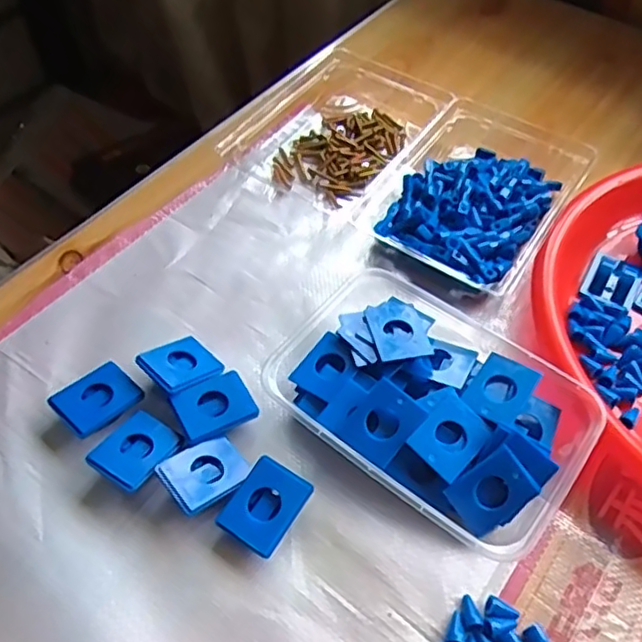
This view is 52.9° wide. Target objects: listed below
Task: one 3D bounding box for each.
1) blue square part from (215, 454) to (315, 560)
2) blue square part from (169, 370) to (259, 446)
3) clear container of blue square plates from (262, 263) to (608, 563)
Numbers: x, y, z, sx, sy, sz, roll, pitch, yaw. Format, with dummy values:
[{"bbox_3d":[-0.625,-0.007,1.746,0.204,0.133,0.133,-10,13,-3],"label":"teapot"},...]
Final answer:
[{"bbox_3d":[-0.029,0.099,0.344,0.034,0.018,0.045,28,58,18],"label":"blue square part"},{"bbox_3d":[-0.062,0.049,0.373,0.044,0.005,0.035,-23,64,-23],"label":"blue square part"},{"bbox_3d":[0.060,0.048,0.370,0.169,0.038,0.120,32,59,21],"label":"clear container of blue square plates"}]

